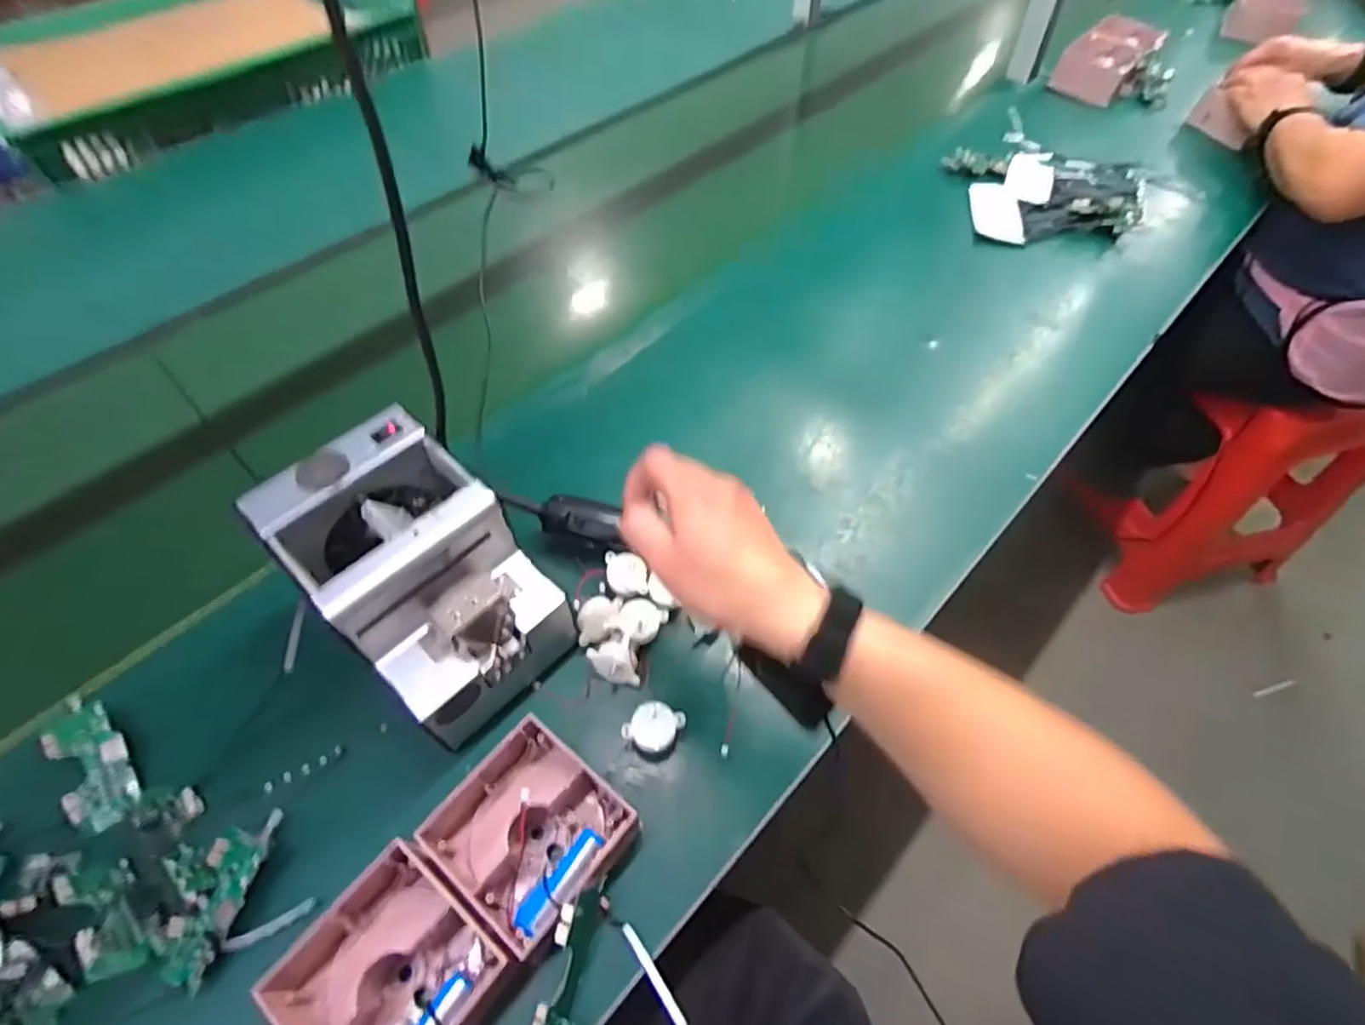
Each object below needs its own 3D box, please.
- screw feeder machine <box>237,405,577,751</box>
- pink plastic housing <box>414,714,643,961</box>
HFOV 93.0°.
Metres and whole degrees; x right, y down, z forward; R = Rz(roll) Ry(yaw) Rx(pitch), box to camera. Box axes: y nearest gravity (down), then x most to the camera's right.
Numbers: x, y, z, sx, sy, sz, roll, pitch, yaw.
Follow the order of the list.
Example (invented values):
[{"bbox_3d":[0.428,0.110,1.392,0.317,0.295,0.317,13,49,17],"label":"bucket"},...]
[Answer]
[{"bbox_3d":[-0.189,0.051,0.463,0.170,0.140,0.138,38,64,25],"label":"screw feeder machine"},{"bbox_3d":[-0.099,0.212,0.431,0.107,0.053,0.106,33,62,23],"label":"pink plastic housing"}]

